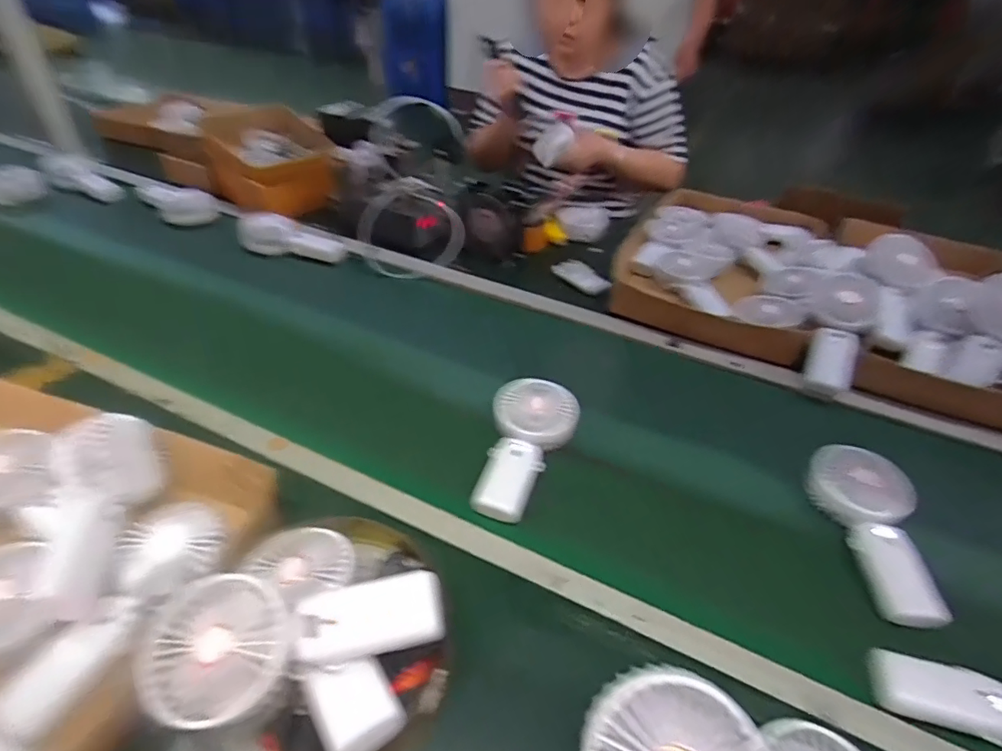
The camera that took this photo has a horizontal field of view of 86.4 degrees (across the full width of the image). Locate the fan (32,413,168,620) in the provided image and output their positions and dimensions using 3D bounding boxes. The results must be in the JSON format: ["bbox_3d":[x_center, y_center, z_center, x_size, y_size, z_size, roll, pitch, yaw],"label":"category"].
[{"bbox_3d":[-0.350,0.117,0.462,0.064,0.045,0.174,-2,59,-8],"label":"fan"}]

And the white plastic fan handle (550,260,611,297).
[{"bbox_3d":[0.139,-0.173,0.927,0.044,0.029,0.123,-15,44,-23],"label":"white plastic fan handle"}]

